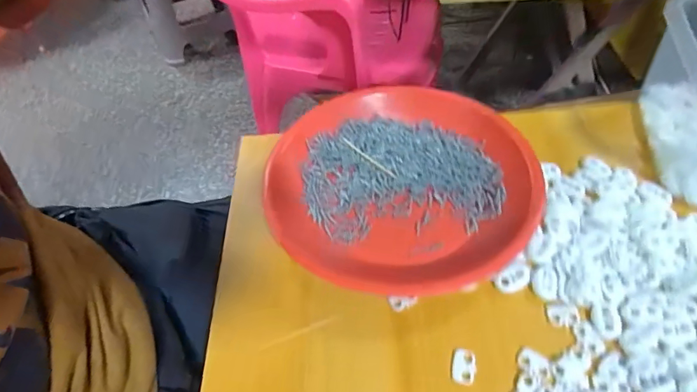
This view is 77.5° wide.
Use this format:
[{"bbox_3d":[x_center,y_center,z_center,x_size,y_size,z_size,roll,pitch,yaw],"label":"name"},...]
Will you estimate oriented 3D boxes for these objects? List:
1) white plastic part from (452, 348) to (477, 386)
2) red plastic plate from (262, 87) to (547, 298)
[{"bbox_3d":[0.066,0.097,0.247,0.013,0.004,0.019,7,51,10],"label":"white plastic part"},{"bbox_3d":[0.038,-0.015,0.323,0.187,0.022,0.180,1,50,5],"label":"red plastic plate"}]

